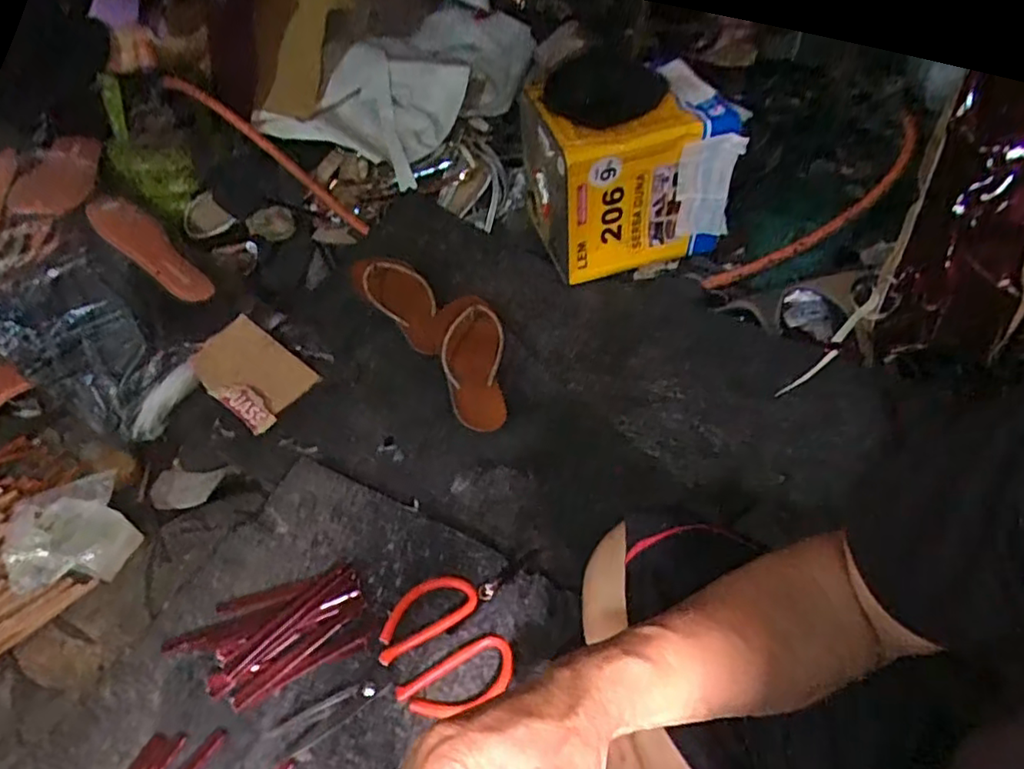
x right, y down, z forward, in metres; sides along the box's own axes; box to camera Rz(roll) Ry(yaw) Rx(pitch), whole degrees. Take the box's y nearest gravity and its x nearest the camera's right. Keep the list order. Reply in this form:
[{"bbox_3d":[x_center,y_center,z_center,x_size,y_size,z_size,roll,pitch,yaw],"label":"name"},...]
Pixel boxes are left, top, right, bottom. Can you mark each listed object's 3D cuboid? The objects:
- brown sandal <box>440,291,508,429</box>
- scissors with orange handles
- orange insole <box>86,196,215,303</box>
[{"bbox_3d":[-0.054,-0.036,0.854,0.092,0.033,0.215,-6,67,-5],"label":"brown sandal"},{"bbox_3d":[-0.118,0.272,0.584,0.216,0.013,0.117,-20,45,-20],"label":"scissors with orange handles"},{"bbox_3d":[-0.528,-0.198,0.900,0.202,0.020,0.072,42,54,-3],"label":"orange insole"}]

